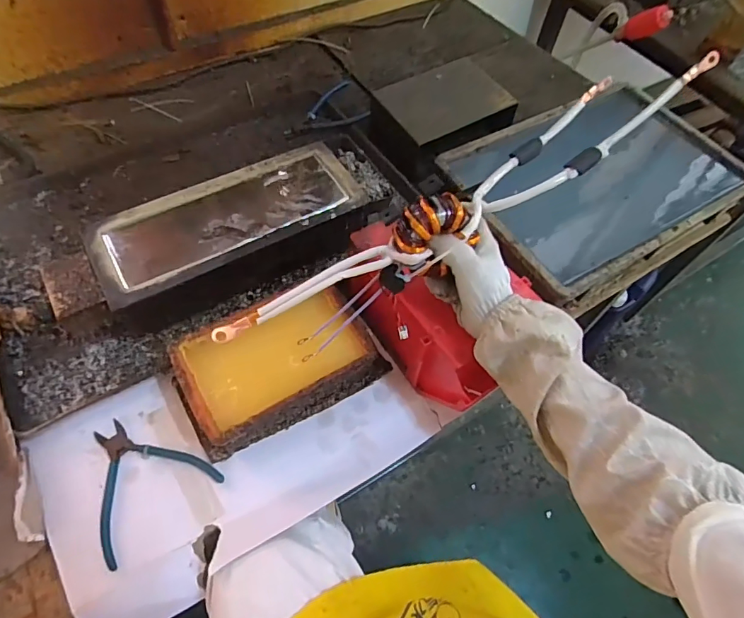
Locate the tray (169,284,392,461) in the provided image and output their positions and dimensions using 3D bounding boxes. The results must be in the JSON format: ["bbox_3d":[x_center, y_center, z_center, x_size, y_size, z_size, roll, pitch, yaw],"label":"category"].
[{"bbox_3d":[-0.103,0.060,0.536,0.222,0.069,0.134,-24,63,-17],"label":"tray"}]

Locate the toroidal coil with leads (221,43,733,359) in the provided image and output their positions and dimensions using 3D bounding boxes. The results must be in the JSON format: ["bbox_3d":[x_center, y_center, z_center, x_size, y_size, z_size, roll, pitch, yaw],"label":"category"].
[{"bbox_3d":[0.079,-0.092,0.444,0.508,0.057,0.077,-31,63,3],"label":"toroidal coil with leads"}]

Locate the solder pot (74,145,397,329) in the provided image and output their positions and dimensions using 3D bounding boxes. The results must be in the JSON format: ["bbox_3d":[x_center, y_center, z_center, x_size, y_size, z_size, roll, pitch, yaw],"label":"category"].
[{"bbox_3d":[-0.174,-0.103,0.625,0.353,0.087,0.154,-26,63,-18],"label":"solder pot"}]

